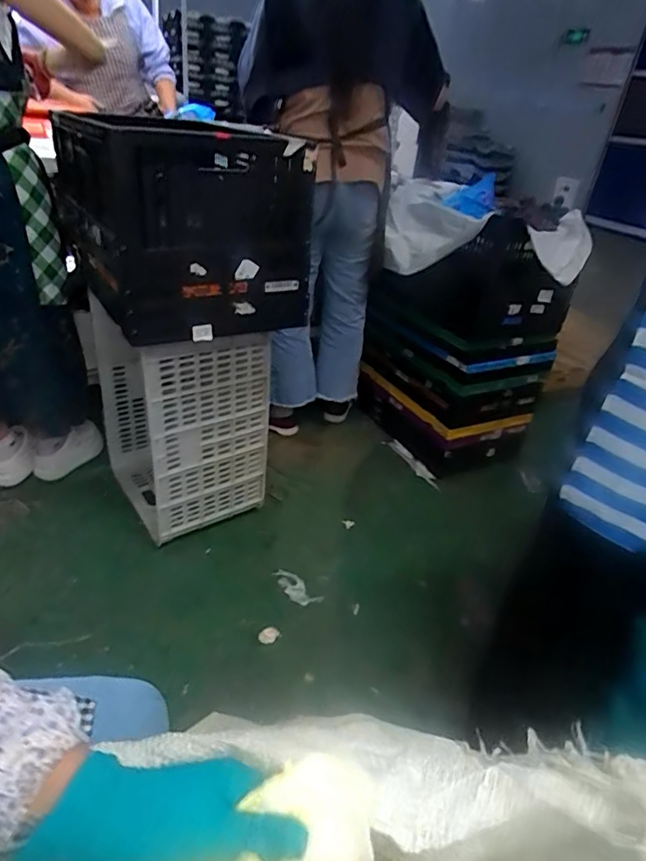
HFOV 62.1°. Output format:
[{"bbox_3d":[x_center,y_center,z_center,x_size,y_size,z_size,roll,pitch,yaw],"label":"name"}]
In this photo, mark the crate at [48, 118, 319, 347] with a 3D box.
[{"bbox_3d":[-0.344,-0.516,1.288,0.439,0.359,0.618,-15,38,-30],"label":"crate"}]

